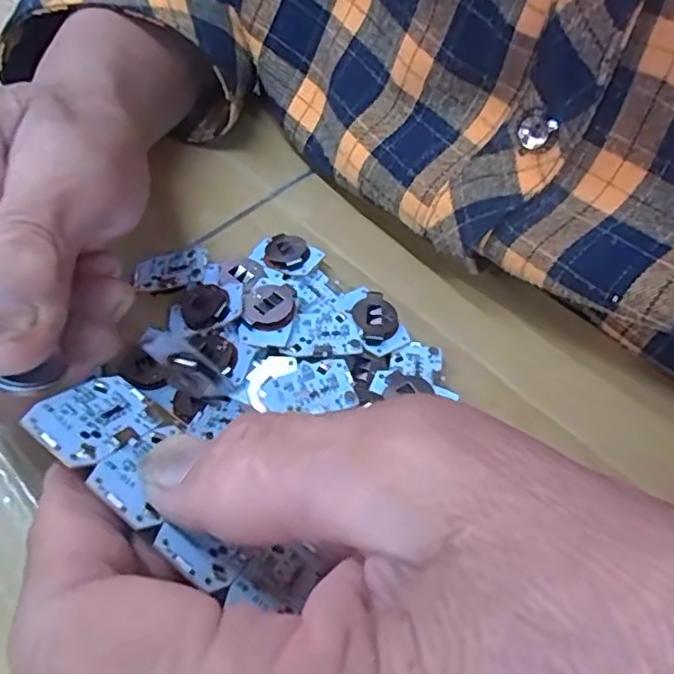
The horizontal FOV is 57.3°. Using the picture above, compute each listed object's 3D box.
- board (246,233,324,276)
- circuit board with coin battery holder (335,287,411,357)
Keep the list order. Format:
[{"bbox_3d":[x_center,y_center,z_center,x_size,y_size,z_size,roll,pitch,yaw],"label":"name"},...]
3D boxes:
[{"bbox_3d":[-0.021,-0.031,0.245,0.028,0.011,0.018,27,58,18],"label":"board"},{"bbox_3d":[0.012,-0.008,0.224,0.017,0.006,0.029,-27,58,-19],"label":"circuit board with coin battery holder"}]

